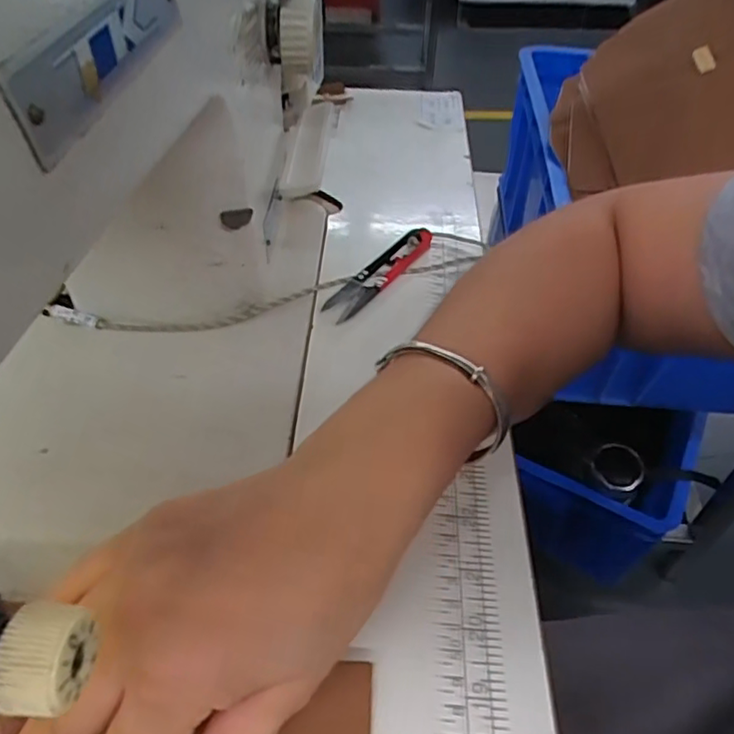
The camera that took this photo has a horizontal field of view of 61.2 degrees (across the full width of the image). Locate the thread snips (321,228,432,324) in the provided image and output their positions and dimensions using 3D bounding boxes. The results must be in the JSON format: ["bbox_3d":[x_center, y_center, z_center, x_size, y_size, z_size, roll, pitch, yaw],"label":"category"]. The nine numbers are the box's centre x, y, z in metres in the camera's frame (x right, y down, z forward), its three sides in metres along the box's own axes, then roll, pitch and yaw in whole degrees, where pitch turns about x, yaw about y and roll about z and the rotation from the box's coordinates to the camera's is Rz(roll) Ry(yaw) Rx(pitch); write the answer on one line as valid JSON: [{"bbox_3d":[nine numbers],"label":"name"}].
[{"bbox_3d":[0.009,-0.062,0.402,0.022,0.013,0.098,32,52,25],"label":"thread snips"}]

